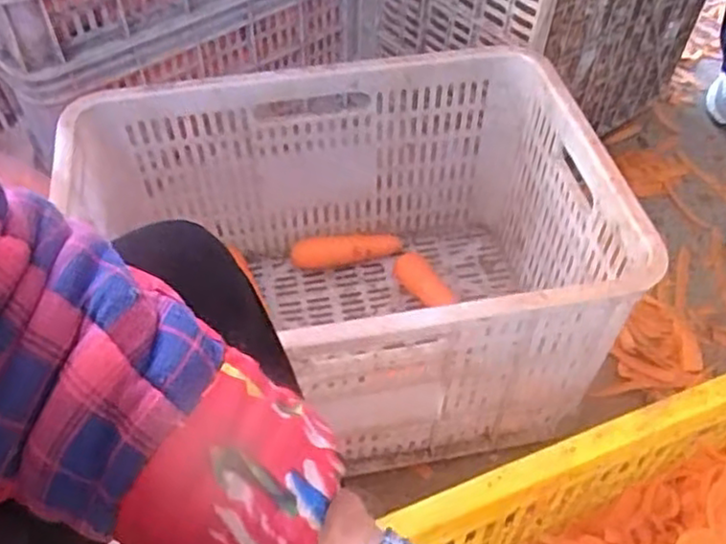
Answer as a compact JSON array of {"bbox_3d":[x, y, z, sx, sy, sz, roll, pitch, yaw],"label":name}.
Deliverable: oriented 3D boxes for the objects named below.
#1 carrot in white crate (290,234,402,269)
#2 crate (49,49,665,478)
[{"bbox_3d":[-0.022,-0.028,0.949,0.150,0.036,0.036,-7,52,-6],"label":"carrot in white crate"},{"bbox_3d":[-0.007,-0.007,0.770,0.488,0.292,0.365,-11,53,-9],"label":"crate"}]

